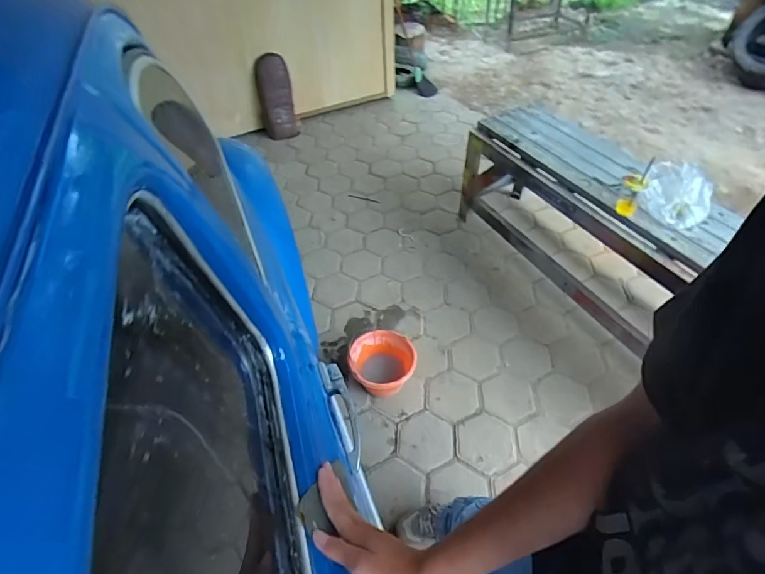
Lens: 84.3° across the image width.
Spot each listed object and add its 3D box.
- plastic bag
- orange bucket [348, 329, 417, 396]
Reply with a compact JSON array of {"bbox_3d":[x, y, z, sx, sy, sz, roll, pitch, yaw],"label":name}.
[{"bbox_3d":[0.974,-0.312,1.396,0.201,0.115,0.204,26,53,24],"label":"plastic bag"},{"bbox_3d":[0.001,0.300,1.589,0.237,0.167,0.223,-2,47,2],"label":"orange bucket"}]

